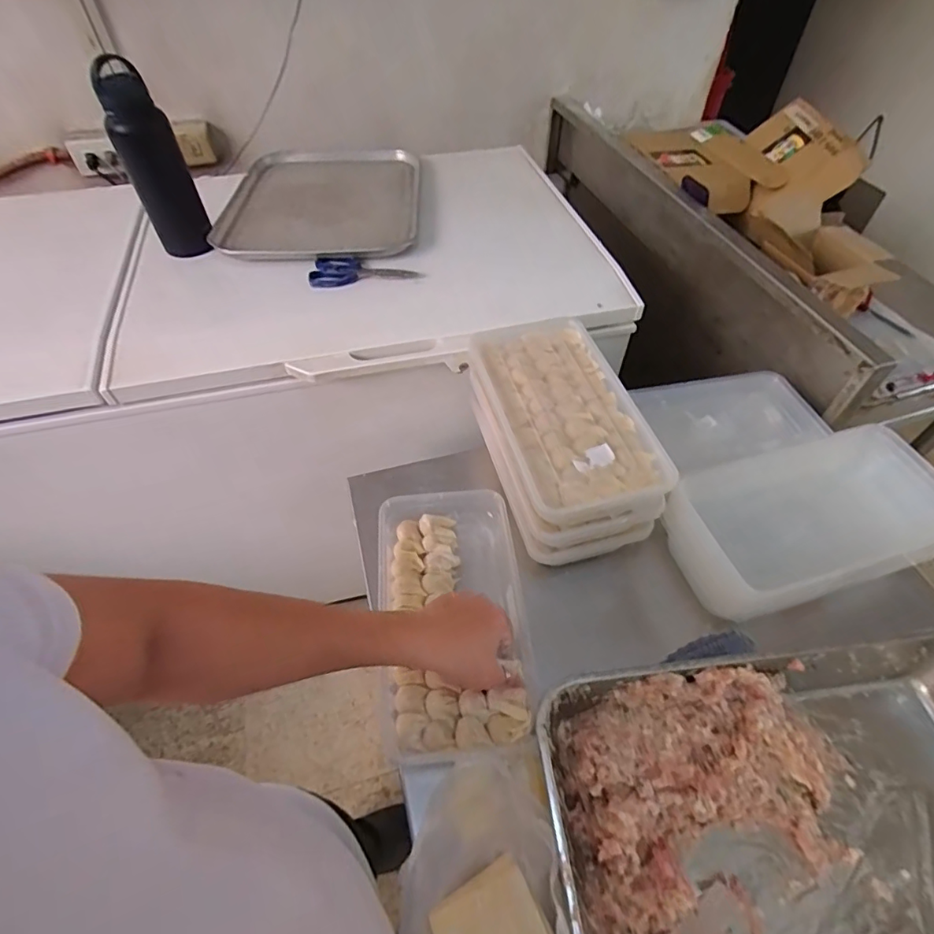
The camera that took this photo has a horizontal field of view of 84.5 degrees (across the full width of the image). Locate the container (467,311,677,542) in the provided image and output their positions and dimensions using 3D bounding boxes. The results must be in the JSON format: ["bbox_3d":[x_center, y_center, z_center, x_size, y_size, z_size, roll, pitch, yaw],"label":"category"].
[{"bbox_3d":[0.125,-0.069,0.691,0.178,0.068,0.331,-11,53,-8],"label":"container"}]

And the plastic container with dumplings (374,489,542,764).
[{"bbox_3d":[-0.018,0.188,0.648,0.177,0.079,0.320,-6,52,-4],"label":"plastic container with dumplings"}]

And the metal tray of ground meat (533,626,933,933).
[{"bbox_3d":[0.318,0.347,0.468,0.471,0.085,0.333,-5,52,-4],"label":"metal tray of ground meat"}]

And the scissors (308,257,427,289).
[{"bbox_3d":[-0.172,-0.331,0.869,0.183,0.020,0.064,-7,52,-5],"label":"scissors"}]

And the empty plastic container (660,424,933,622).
[{"bbox_3d":[0.427,0.061,0.646,0.332,0.085,0.179,-14,53,-11],"label":"empty plastic container"}]

